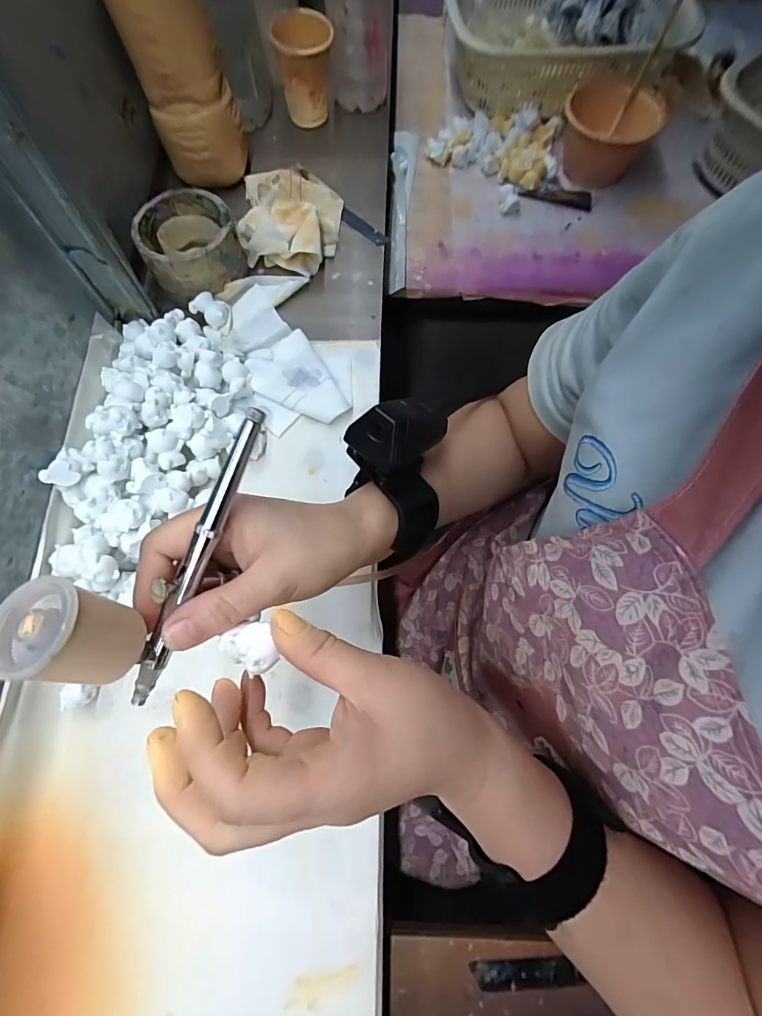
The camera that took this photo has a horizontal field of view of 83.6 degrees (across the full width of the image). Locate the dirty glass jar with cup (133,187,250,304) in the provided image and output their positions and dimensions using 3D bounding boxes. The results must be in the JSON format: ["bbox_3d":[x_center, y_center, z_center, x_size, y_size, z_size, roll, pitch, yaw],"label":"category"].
[{"bbox_3d":[-0.177,-0.247,0.401,0.084,0.046,0.085,0,71,0],"label":"dirty glass jar with cup"}]

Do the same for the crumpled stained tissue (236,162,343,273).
[{"bbox_3d":[-0.093,-0.311,0.437,0.102,0.041,0.152,-11,72,-4],"label":"crumpled stained tissue"}]

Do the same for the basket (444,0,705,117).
[{"bbox_3d":[0.230,-0.628,0.563,0.272,0.083,0.222,2,71,0],"label":"basket"}]

